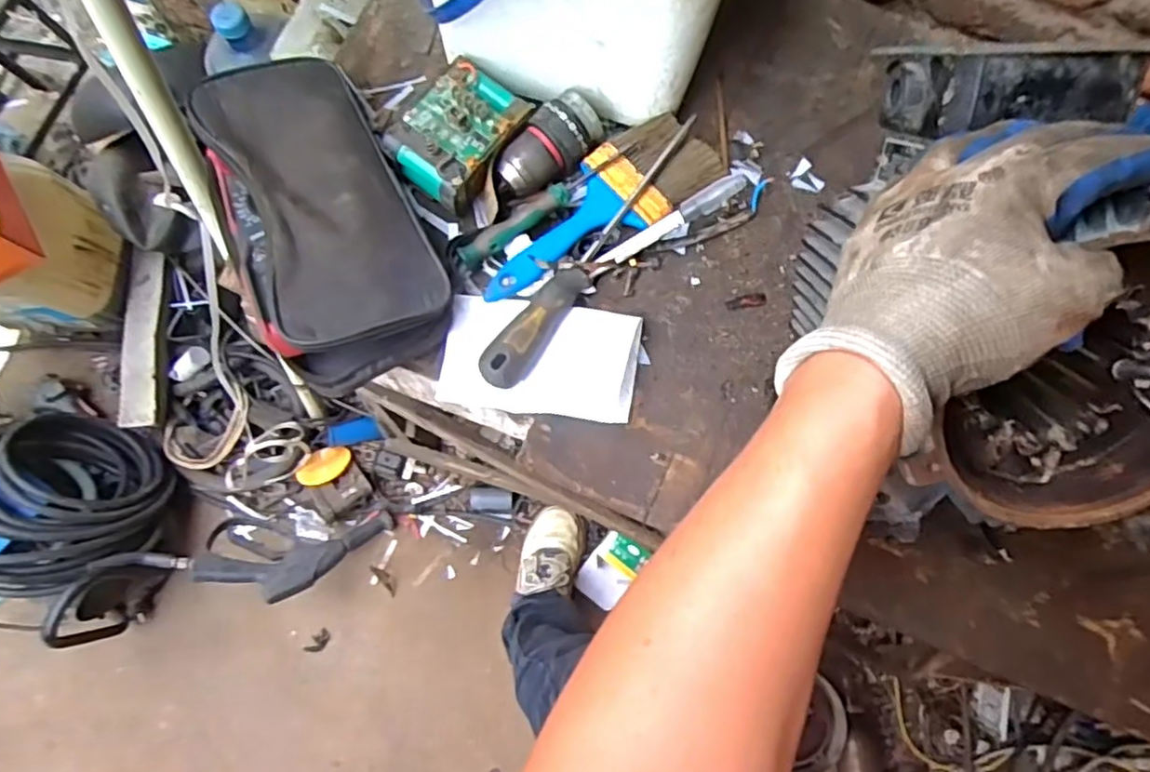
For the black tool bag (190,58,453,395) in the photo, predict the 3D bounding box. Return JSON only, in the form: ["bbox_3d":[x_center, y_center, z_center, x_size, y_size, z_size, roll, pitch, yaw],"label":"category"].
[{"bbox_3d":[-0.170,-0.117,0.449,0.113,0.059,0.221,-27,78,-8],"label":"black tool bag"}]

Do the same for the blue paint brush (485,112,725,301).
[{"bbox_3d":[0.013,-0.121,0.463,0.181,0.014,0.063,-37,80,-10],"label":"blue paint brush"}]

